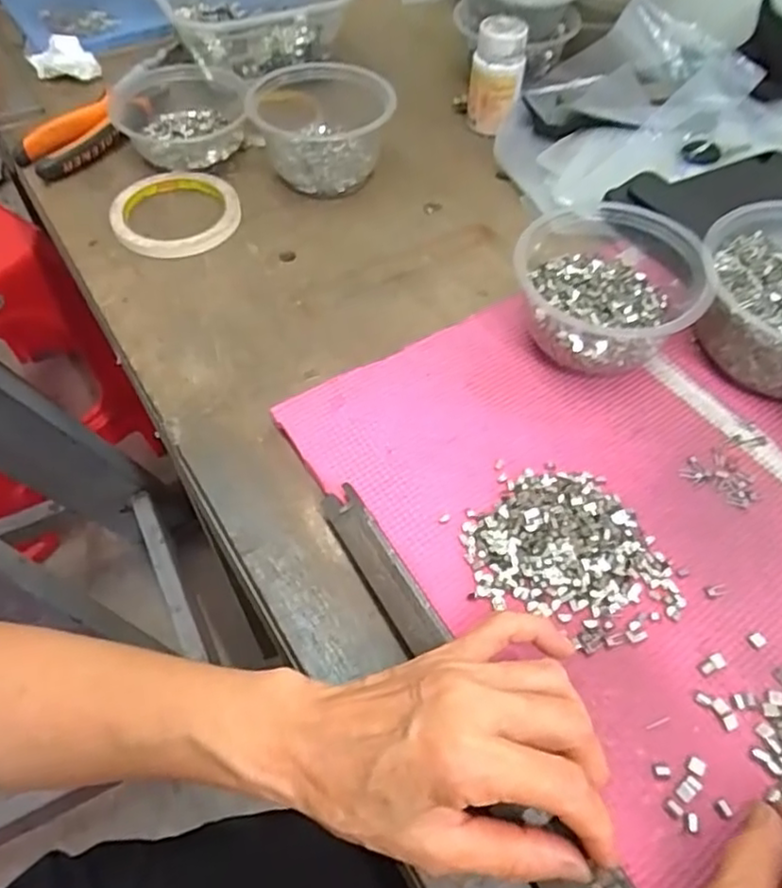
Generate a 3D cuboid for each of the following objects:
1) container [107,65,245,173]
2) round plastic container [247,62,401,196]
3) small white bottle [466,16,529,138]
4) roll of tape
[{"bbox_3d":[-0.182,-0.281,0.573,0.111,0.044,0.109,1,55,-1],"label":"container"},{"bbox_3d":[-0.055,-0.264,0.552,0.112,0.068,0.107,1,55,-1],"label":"round plastic container"},{"bbox_3d":[0.091,-0.321,0.578,0.044,0.079,0.035,4,55,1],"label":"small white bottle"},{"bbox_3d":[-0.169,-0.183,0.524,0.096,0.018,0.093,1,55,-1],"label":"roll of tape"}]

